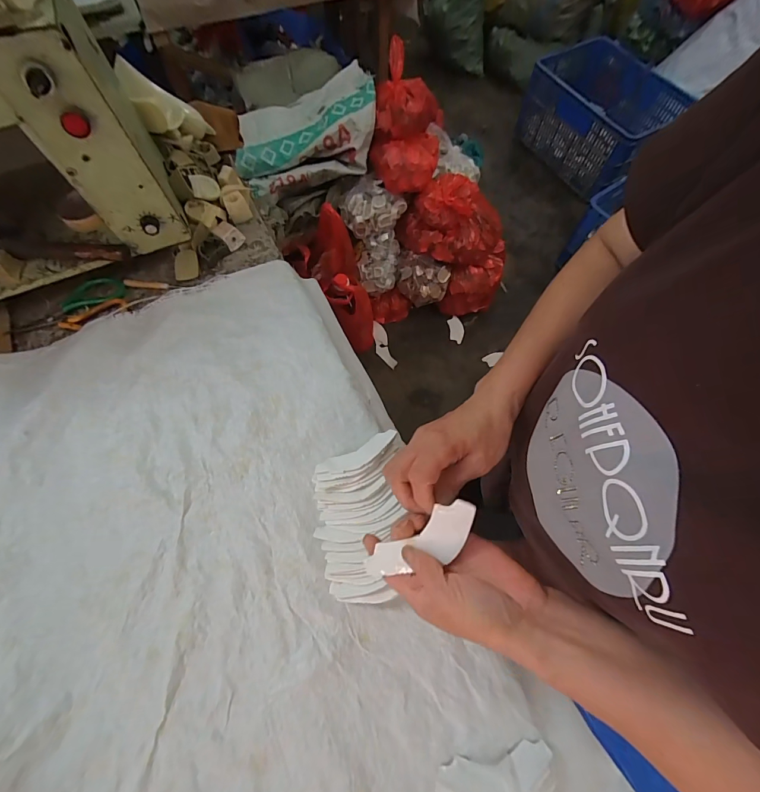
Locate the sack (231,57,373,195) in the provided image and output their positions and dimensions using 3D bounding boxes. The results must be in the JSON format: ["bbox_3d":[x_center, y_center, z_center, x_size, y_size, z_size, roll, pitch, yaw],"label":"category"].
[{"bbox_3d":[-0.216,-0.768,1.089,0.441,0.154,0.240,-24,69,-11],"label":"sack"}]

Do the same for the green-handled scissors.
[{"bbox_3d":[-0.530,-0.155,0.623,0.186,0.013,0.056,-21,69,-8],"label":"green-handled scissors"}]

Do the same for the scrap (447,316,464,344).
[{"bbox_3d":[0.299,-0.259,1.441,0.058,0.007,0.112,-4,72,-3],"label":"scrap"}]

